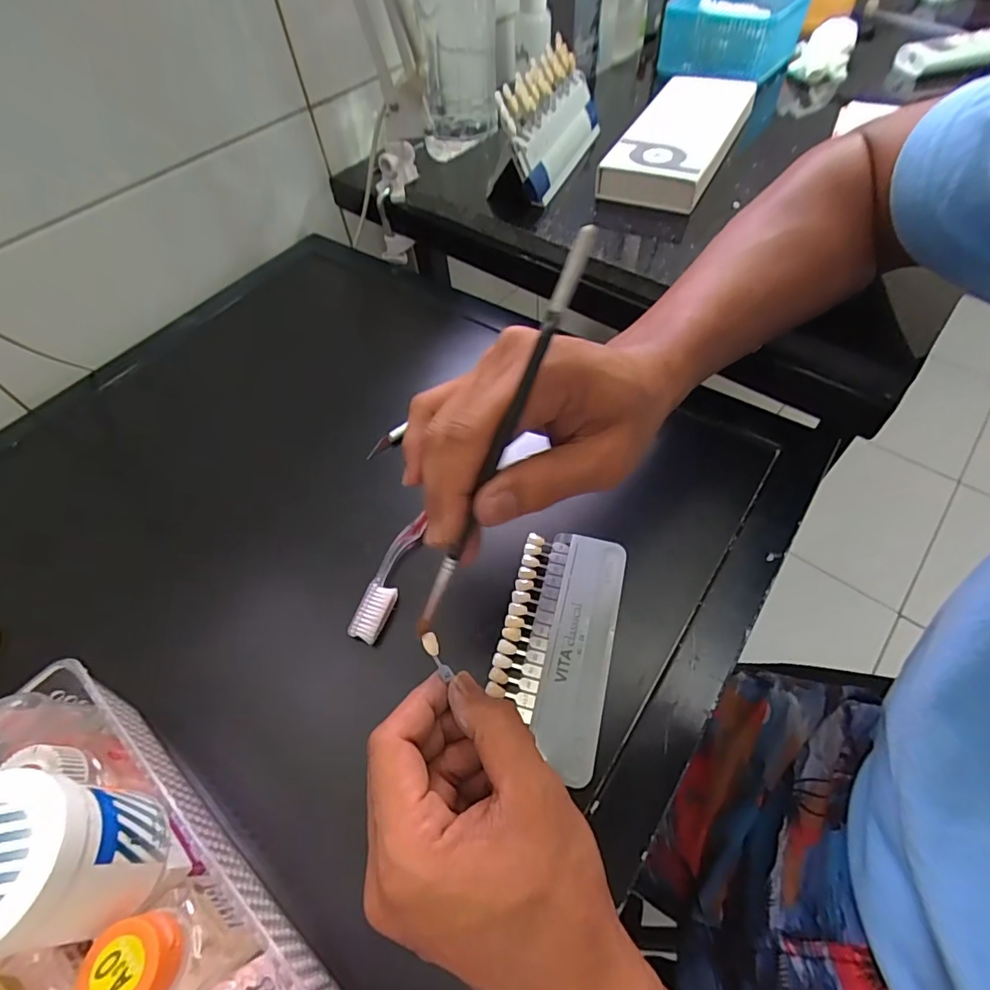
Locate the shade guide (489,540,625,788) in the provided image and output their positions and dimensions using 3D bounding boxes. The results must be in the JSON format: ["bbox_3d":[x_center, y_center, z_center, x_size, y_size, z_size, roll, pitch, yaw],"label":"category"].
[{"bbox_3d":[0.038,0.088,0.310,0.067,0.007,0.140,11,57,12],"label":"shade guide"}]

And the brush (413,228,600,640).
[{"bbox_3d":[-0.002,-0.011,0.211,0.005,0.190,0.008,36,27,26],"label":"brush"}]

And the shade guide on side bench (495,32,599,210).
[{"bbox_3d":[0.060,-0.375,0.497,0.050,0.084,0.182,16,58,15],"label":"shade guide on side bench"}]

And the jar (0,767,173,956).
[{"bbox_3d":[-0.169,0.142,0.196,0.051,0.072,0.053,-2,55,3],"label":"jar"}]

